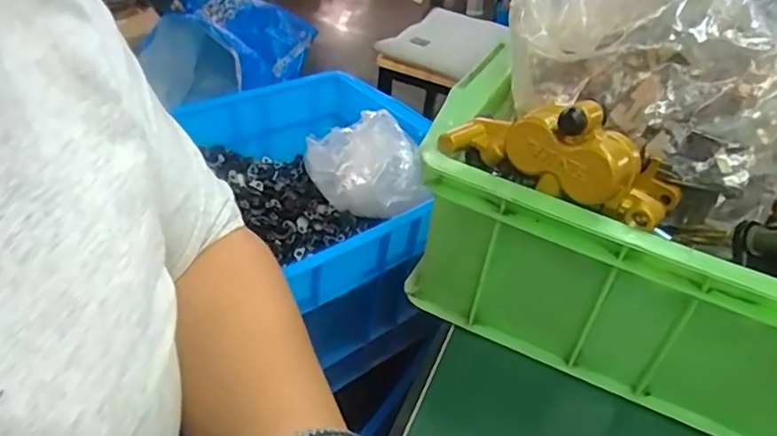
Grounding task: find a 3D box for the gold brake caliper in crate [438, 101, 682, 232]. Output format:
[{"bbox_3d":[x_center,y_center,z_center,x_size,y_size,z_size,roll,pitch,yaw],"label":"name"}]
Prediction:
[{"bbox_3d":[0.092,-0.040,0.307,0.117,0.045,0.047,21,40,17],"label":"gold brake caliper in crate"}]

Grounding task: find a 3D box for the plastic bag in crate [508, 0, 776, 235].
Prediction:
[{"bbox_3d":[0.155,-0.109,0.352,0.172,0.105,0.184,18,39,14],"label":"plastic bag in crate"}]

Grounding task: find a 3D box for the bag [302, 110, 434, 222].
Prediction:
[{"bbox_3d":[-0.035,-0.081,0.889,0.126,0.090,0.172,-20,46,-31],"label":"bag"}]

